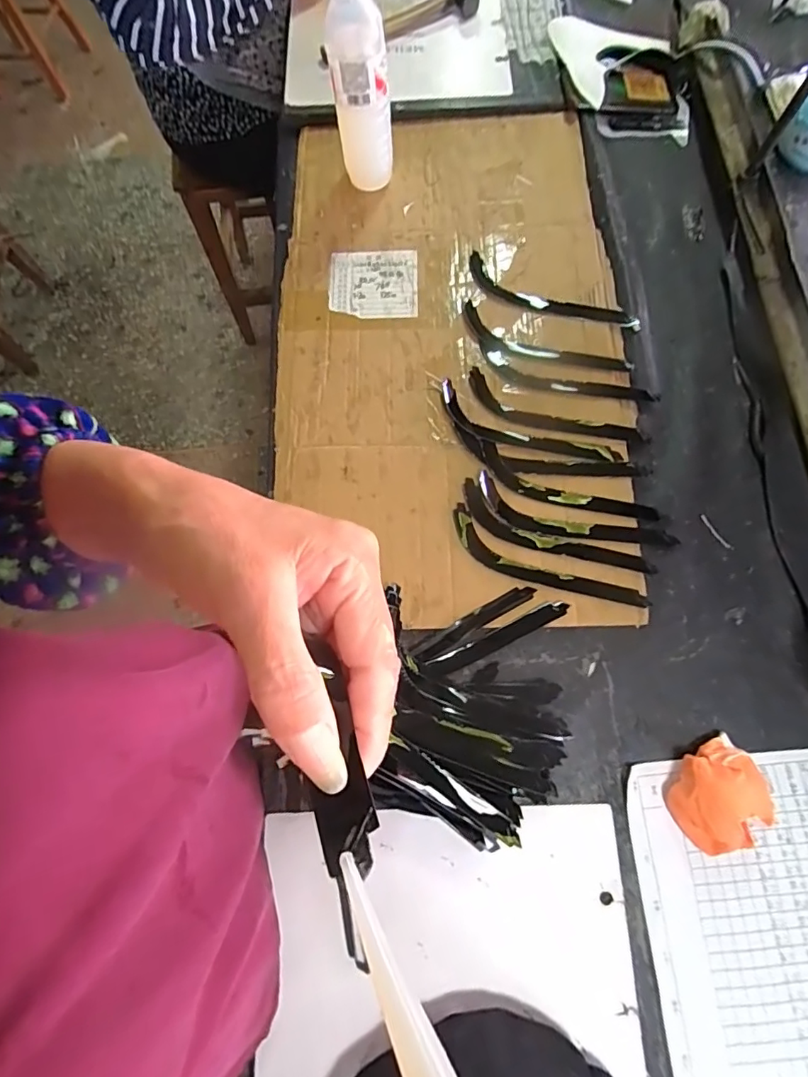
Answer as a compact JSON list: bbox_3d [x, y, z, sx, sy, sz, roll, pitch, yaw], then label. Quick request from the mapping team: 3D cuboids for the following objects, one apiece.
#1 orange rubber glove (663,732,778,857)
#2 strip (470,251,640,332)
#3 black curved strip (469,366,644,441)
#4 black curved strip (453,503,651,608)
[{"bbox_3d":[0.280,0.224,0.465,0.085,0.052,0.076,-22,74,-6],"label":"orange rubber glove"},{"bbox_3d":[0.175,-0.293,0.640,0.219,0.017,0.039,28,75,9],"label":"strip"},{"bbox_3d":[0.168,-0.139,0.601,0.207,0.004,0.046,24,75,8],"label":"black curved strip"},{"bbox_3d":[0.141,0.031,0.546,0.211,0.005,0.046,28,75,9],"label":"black curved strip"}]

